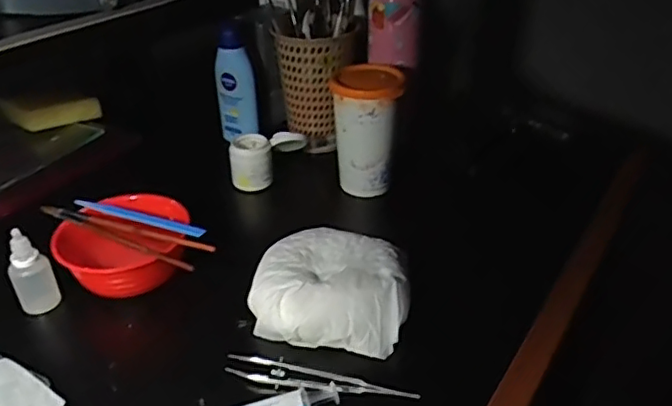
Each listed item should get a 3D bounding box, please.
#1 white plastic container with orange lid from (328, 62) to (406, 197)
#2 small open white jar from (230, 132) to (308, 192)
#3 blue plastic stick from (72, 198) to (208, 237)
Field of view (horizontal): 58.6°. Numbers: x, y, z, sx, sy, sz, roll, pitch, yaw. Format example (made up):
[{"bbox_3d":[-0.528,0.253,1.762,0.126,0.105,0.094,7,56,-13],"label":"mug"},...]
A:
[{"bbox_3d":[0.033,-0.078,0.636,0.071,0.125,0.079,4,33,6],"label":"white plastic container with orange lid"},{"bbox_3d":[-0.073,-0.046,0.652,0.080,0.050,0.043,-2,33,-3],"label":"small open white jar"},{"bbox_3d":[-0.174,0.013,0.525,0.138,0.007,0.009,12,35,19],"label":"blue plastic stick"}]

